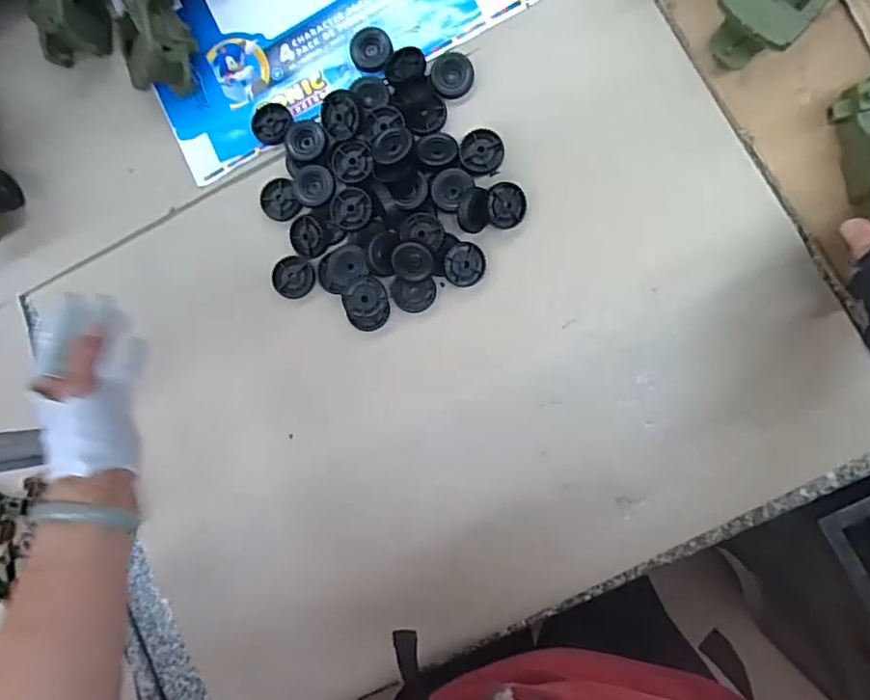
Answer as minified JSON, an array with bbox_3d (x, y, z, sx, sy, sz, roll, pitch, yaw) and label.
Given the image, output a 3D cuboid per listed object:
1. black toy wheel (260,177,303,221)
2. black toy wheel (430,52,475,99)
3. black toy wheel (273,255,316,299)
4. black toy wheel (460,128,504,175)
[{"bbox_3d":[-0.161,-0.157,0.614,0.049,0.014,0.049,1,91,23],"label":"black toy wheel"},{"bbox_3d":[0.018,-0.282,0.592,0.041,0.012,0.044,0,88,9],"label":"black toy wheel"},{"bbox_3d":[-0.148,-0.077,0.604,0.043,0.011,0.043,0,88,9],"label":"black toy wheel"},{"bbox_3d":[0.048,-0.198,0.578,0.042,0.018,0.040,0,88,9],"label":"black toy wheel"}]

